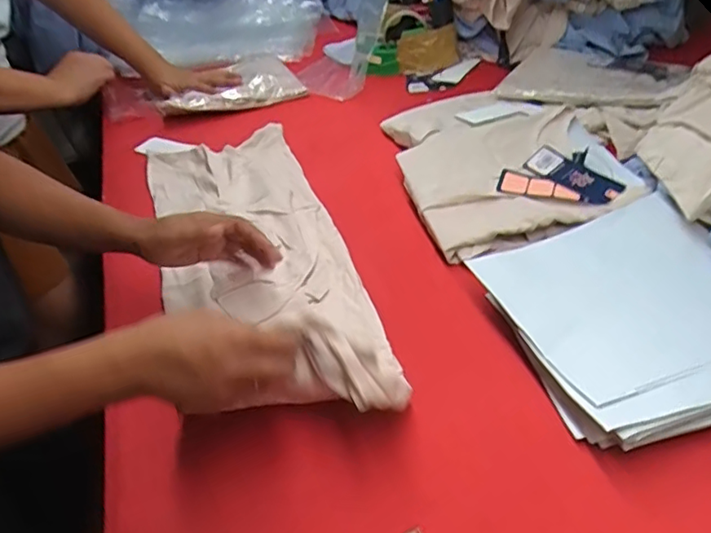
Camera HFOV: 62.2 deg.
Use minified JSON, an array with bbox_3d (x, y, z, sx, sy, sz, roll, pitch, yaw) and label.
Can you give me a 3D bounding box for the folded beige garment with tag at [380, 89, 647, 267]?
[{"bbox_3d":[0.185,-0.159,0.796,0.252,0.039,0.378,-13,39,2],"label":"folded beige garment with tag"}]

